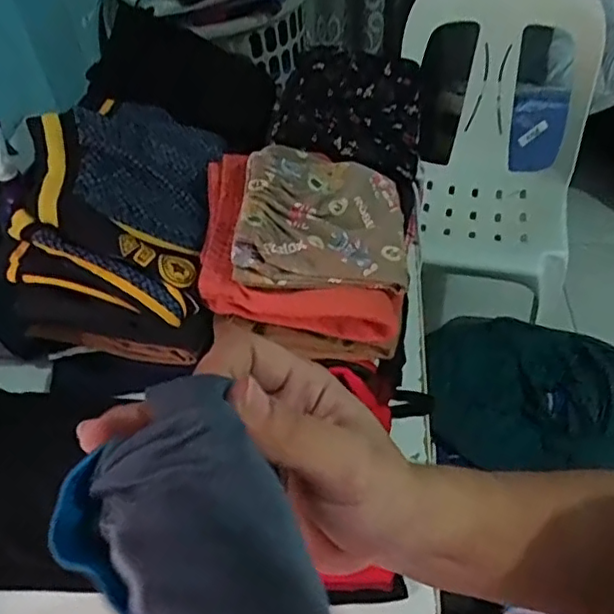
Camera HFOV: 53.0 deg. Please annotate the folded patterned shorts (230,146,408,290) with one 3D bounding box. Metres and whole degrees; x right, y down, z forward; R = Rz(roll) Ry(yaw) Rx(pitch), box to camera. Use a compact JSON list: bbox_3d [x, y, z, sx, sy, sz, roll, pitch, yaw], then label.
[{"bbox_3d":[0.018,-0.100,0.626,0.163,0.074,0.160,1,50,6],"label":"folded patterned shorts"}]

